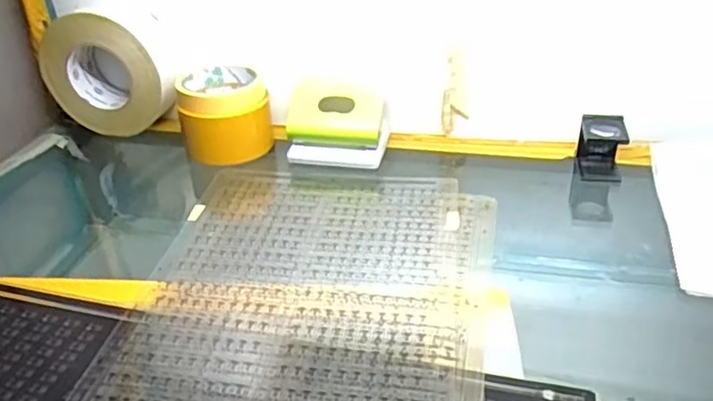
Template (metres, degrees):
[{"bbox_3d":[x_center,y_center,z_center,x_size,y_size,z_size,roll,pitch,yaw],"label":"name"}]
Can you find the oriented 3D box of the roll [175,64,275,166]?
[{"bbox_3d":[-0.145,-0.094,0.684,0.095,0.076,0.088,-12,33,-14],"label":"roll"}]

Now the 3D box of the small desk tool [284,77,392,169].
[{"bbox_3d":[-0.020,-0.083,0.660,0.099,0.067,0.067,9,34,17],"label":"small desk tool"}]

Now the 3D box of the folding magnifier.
[{"bbox_3d":[0.240,-0.054,0.617,0.042,0.048,0.041,6,33,13],"label":"folding magnifier"}]

